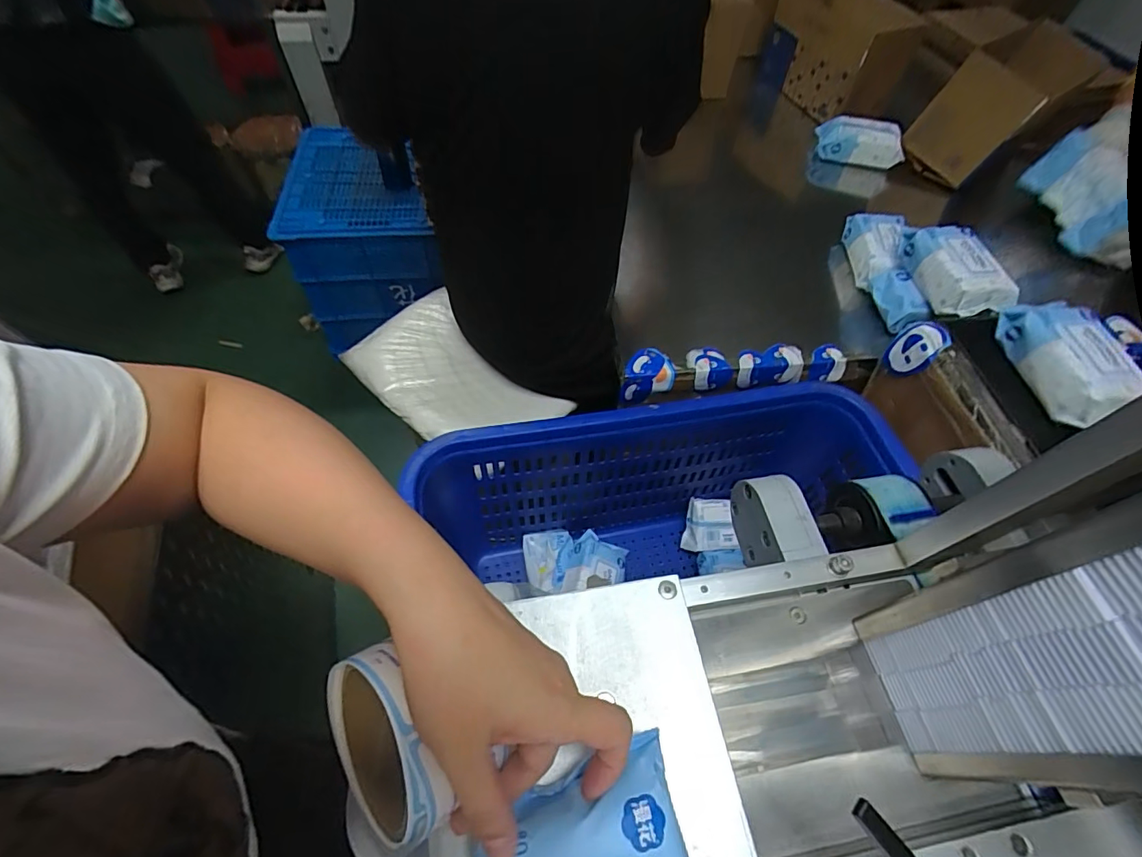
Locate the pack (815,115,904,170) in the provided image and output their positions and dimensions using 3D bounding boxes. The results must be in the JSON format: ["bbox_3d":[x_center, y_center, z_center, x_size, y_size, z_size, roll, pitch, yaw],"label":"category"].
[{"bbox_3d":[0.639,-0.634,1.098,0.173,0.078,0.068,11,57,4],"label":"pack"}]

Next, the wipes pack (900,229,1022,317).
[{"bbox_3d":[0.604,-0.243,0.773,0.100,0.059,0.155,-6,58,-7],"label":"wipes pack"}]

